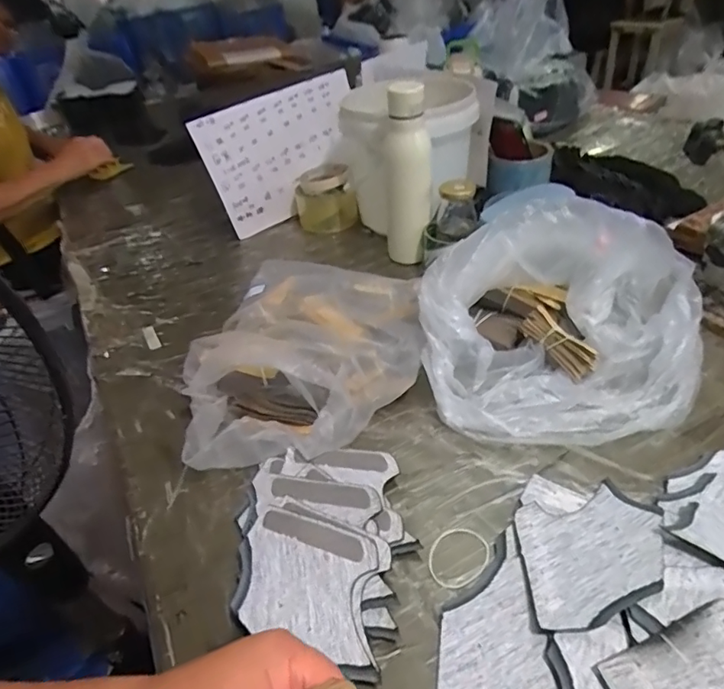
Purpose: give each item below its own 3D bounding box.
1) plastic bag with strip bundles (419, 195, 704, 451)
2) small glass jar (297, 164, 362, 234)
[{"bbox_3d":[0.202,-0.024,0.516,0.283,0.162,0.196,-1,37,9],"label":"plastic bag with strip bundles"},{"bbox_3d":[-0.065,-0.258,0.905,0.098,0.088,0.102,-5,39,4],"label":"small glass jar"}]

